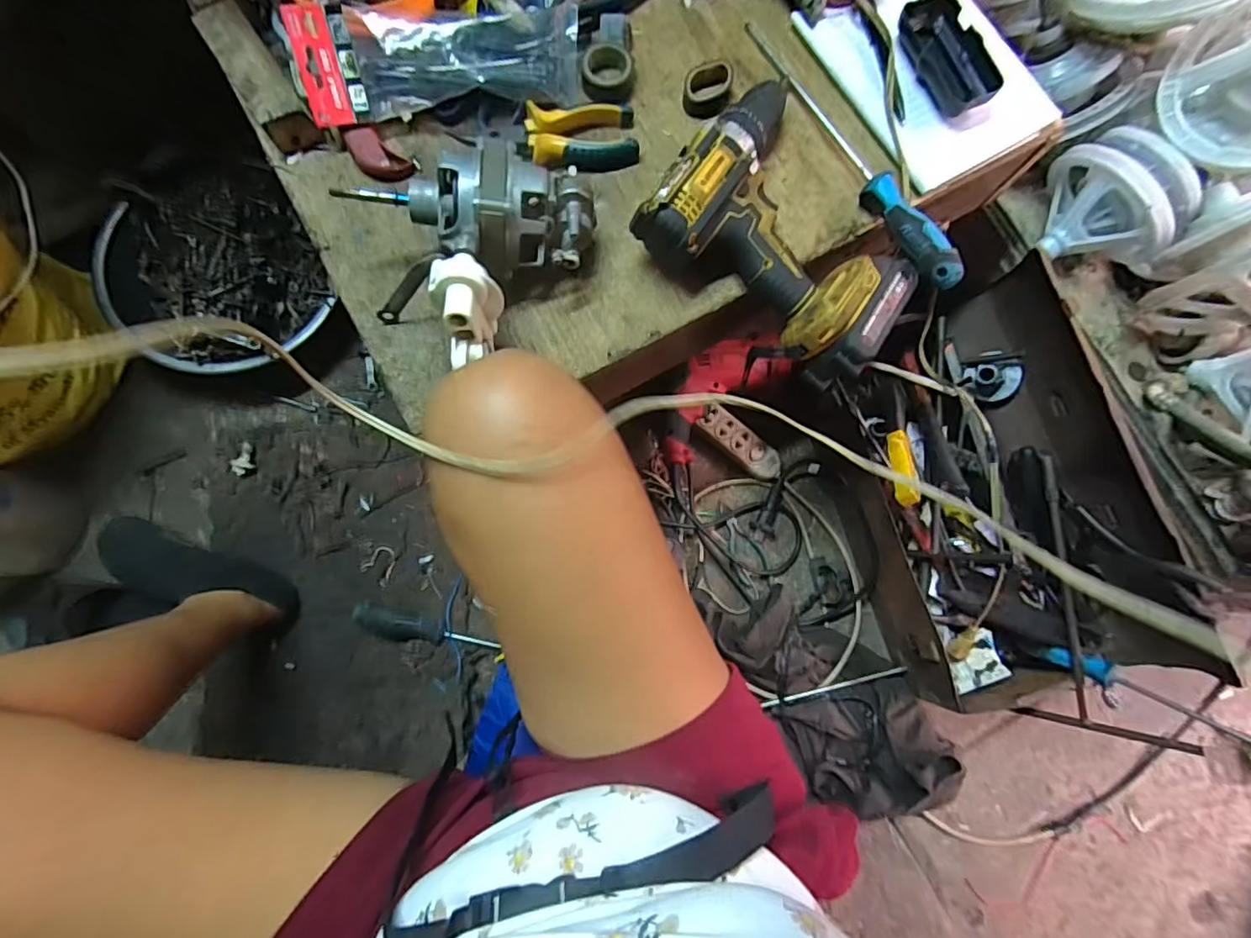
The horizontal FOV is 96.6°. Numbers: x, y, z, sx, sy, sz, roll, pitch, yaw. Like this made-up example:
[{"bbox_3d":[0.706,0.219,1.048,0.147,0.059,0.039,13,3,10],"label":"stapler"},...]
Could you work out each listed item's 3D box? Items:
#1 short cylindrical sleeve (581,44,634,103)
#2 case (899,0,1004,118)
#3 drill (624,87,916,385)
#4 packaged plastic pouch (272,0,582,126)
[{"bbox_3d":[-0.016,-0.352,0.498,0.043,0.023,0.043,0,81,-2],"label":"short cylindrical sleeve"},{"bbox_3d":[0.287,-0.366,0.495,0.048,0.026,0.109,-26,82,-6],"label":"case"},{"bbox_3d":[0.144,-0.204,0.452,0.217,0.061,0.188,35,81,4],"label":"drill"},{"bbox_3d":[-0.154,-0.344,0.465,0.226,0.032,0.078,-9,118,-4],"label":"packaged plastic pouch"}]

